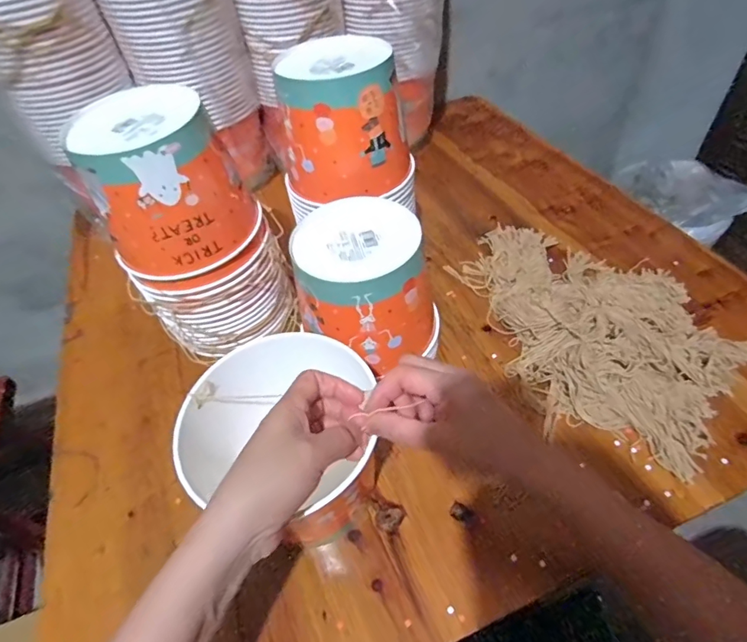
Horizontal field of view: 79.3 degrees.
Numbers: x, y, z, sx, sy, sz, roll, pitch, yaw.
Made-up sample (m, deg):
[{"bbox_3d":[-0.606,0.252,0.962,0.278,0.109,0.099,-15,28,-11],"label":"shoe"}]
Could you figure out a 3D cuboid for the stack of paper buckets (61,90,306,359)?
[{"bbox_3d":[-0.200,-0.100,0.515,0.159,0.260,0.137,-17,50,-9],"label":"stack of paper buckets"}]

